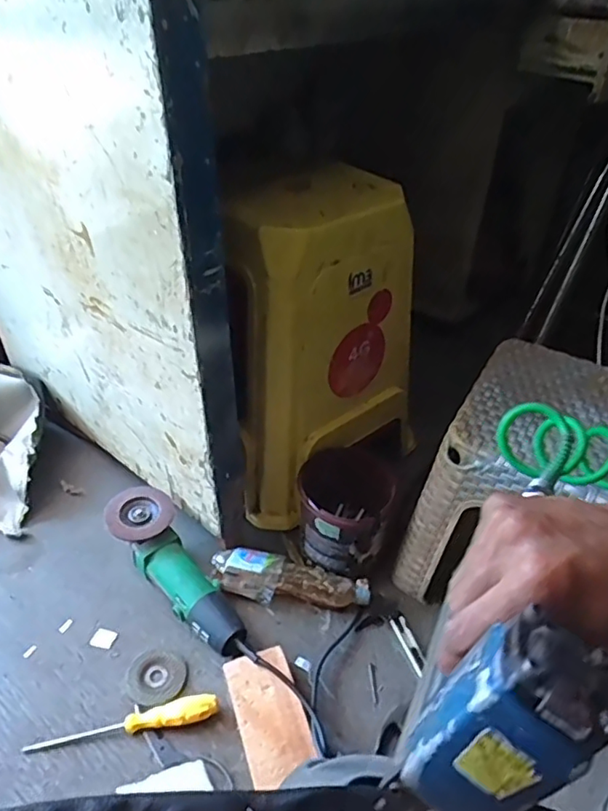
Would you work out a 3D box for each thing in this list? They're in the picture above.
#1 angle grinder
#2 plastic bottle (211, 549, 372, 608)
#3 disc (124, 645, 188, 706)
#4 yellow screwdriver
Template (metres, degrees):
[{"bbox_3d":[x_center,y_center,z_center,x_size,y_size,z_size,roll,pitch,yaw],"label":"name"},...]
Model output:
[{"bbox_3d":[-0.180,0.243,0.819,0.091,0.093,0.294,-25,47,-31],"label":"angle grinder"},{"bbox_3d":[-0.019,0.256,0.843,0.230,0.057,0.058,8,39,5],"label":"plastic bottle"},{"bbox_3d":[-0.193,0.352,0.751,0.074,0.004,0.075,3,39,-2],"label":"disc"},{"bbox_3d":[-0.215,0.385,0.694,0.223,0.030,0.030,-5,40,-12],"label":"yellow screwdriver"}]

